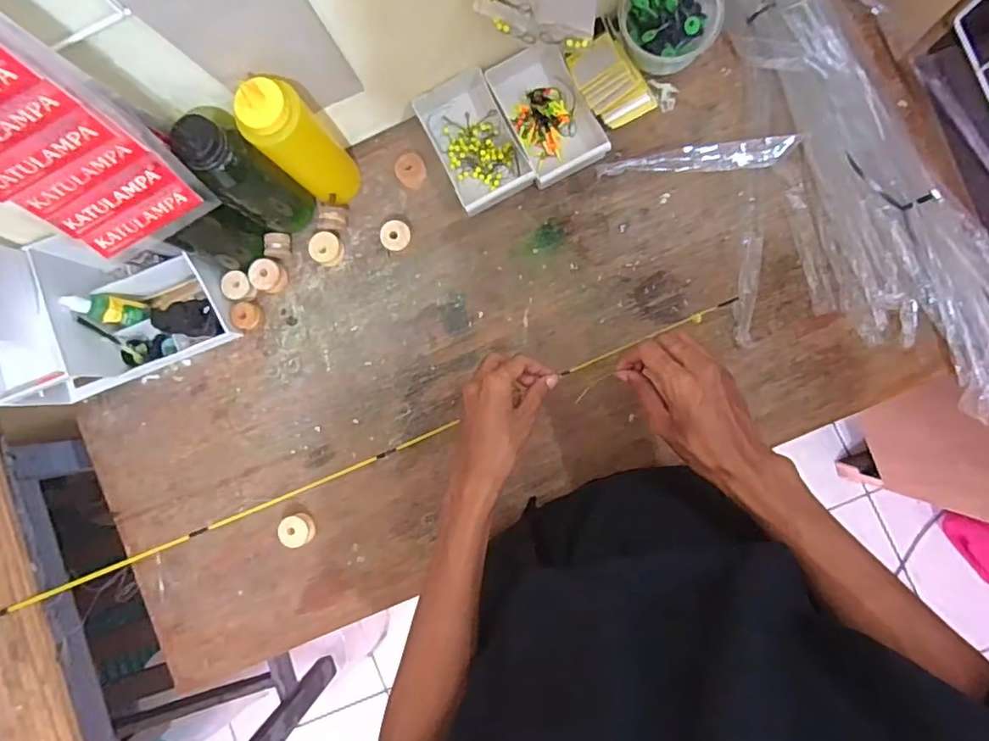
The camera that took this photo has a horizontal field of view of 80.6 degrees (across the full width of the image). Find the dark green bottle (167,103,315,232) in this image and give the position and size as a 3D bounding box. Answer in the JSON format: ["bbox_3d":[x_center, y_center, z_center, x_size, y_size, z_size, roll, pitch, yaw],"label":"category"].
[{"bbox_3d":[-0.241,-0.192,0.580,0.062,0.194,0.066,0,87,6],"label":"dark green bottle"}]

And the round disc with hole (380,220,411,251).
[{"bbox_3d":[-0.109,-0.148,0.651,0.031,0.026,0.032,0,87,6],"label":"round disc with hole"}]

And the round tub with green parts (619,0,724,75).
[{"bbox_3d":[0.181,-0.362,0.614,0.104,0.055,0.092,-24,85,4],"label":"round tub with green parts"}]

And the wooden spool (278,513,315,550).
[{"bbox_3d":[-0.221,0.180,0.650,0.039,0.026,0.035,-20,86,4],"label":"wooden spool"}]

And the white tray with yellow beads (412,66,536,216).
[{"bbox_3d":[-0.026,-0.253,0.643,0.088,0.034,0.157,-26,85,4],"label":"white tray with yellow beads"}]

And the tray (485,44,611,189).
[{"bbox_3d":[0.057,-0.286,0.637,0.085,0.031,0.153,-24,85,4],"label":"tray"}]

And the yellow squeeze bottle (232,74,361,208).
[{"bbox_3d":[-0.191,-0.224,0.578,0.059,0.193,0.059,0,87,6],"label":"yellow squeeze bottle"}]

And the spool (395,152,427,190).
[{"bbox_3d":[-0.093,-0.225,0.655,0.032,0.020,0.037,-19,86,4],"label":"spool"}]

